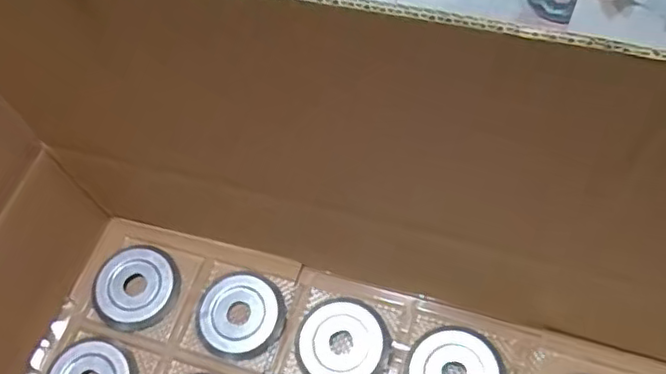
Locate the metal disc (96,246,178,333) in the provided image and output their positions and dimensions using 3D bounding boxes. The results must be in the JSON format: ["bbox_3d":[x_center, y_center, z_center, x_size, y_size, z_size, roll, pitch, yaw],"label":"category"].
[{"bbox_3d":[-0.189,0.096,0.602,0.075,0.013,0.079,22,64,16],"label":"metal disc"}]

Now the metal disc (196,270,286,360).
[{"bbox_3d":[-0.087,0.119,0.584,0.082,0.011,0.077,-2,60,3],"label":"metal disc"}]

